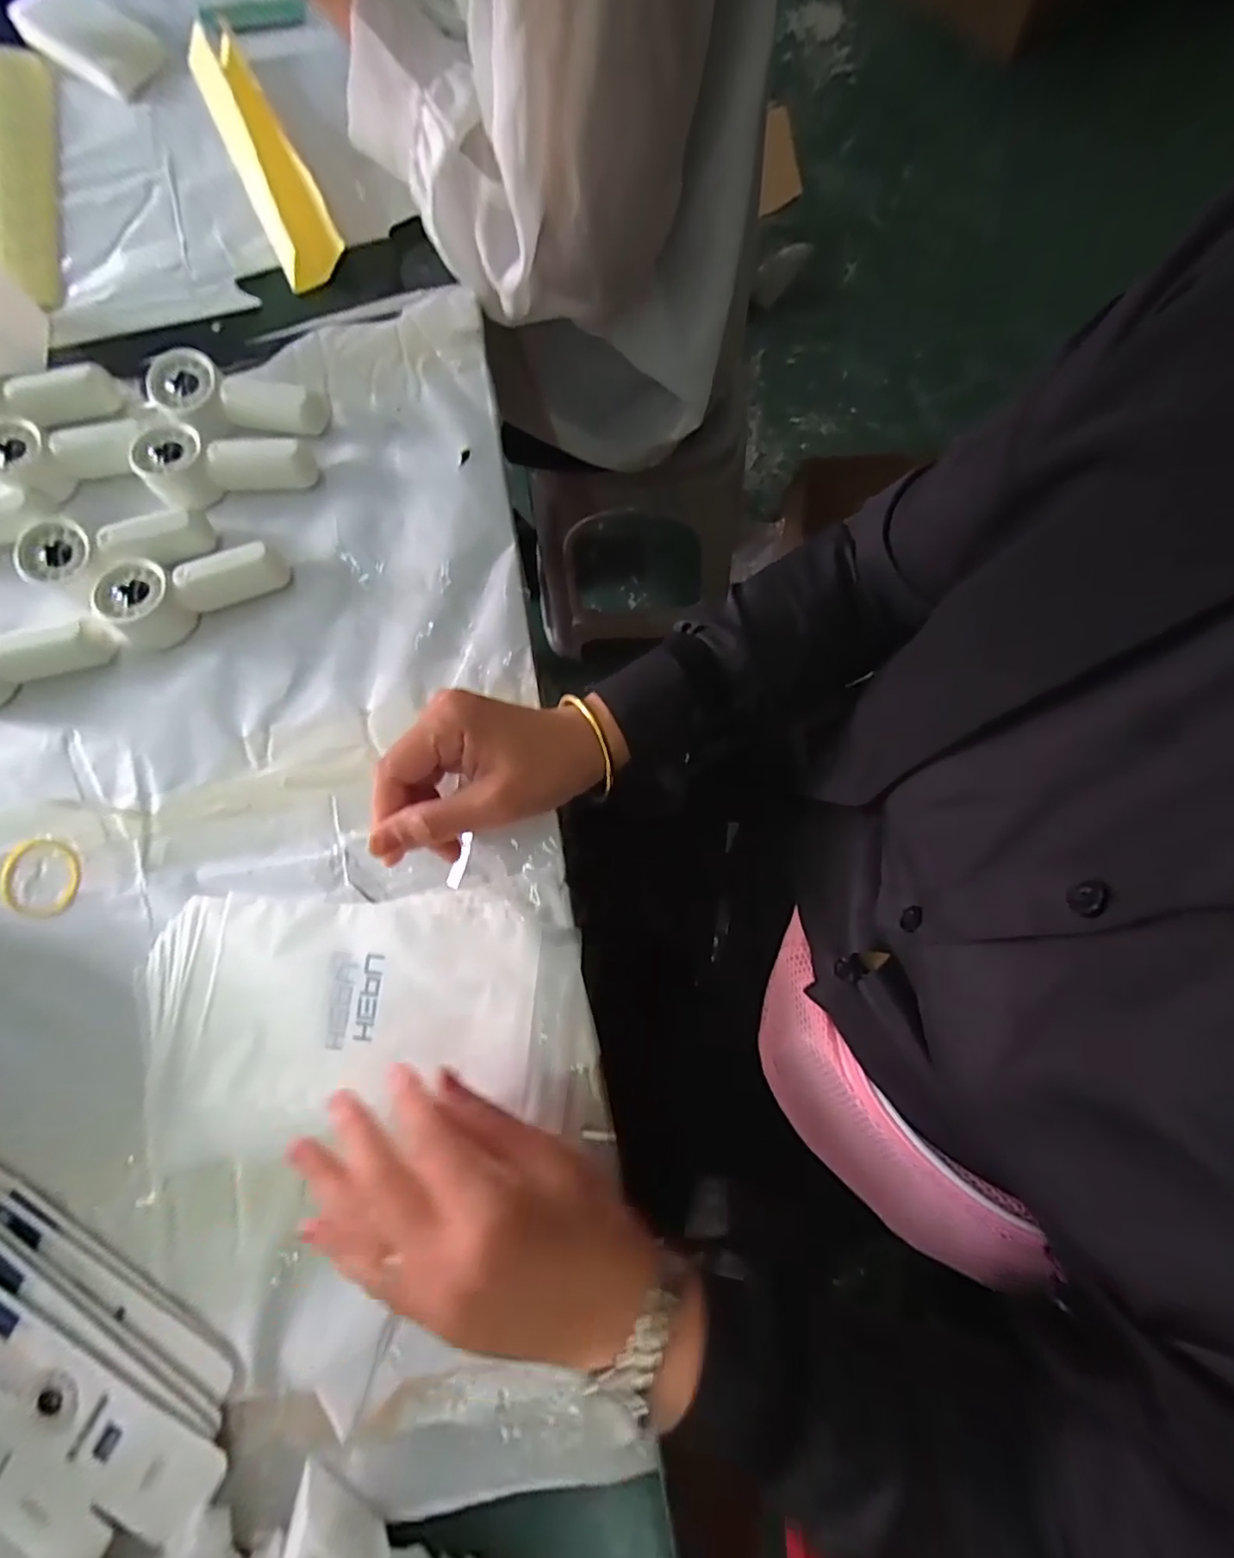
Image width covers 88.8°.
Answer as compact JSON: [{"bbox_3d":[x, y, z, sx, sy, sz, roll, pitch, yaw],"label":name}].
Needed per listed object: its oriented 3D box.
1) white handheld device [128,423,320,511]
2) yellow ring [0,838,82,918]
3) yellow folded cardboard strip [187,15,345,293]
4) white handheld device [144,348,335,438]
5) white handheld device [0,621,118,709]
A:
[{"bbox_3d":[-0.264,-0.213,0.428,0.108,0.034,0.051,-1,78,4],"label":"white handheld device"},{"bbox_3d":[-0.355,0.060,0.385,0.054,0.004,0.046,22,78,7],"label":"yellow ring"},{"bbox_3d":[-0.280,-0.496,0.496,0.048,0.033,0.258,-26,77,-5],"label":"yellow folded cardboard strip"},{"bbox_3d":[-0.263,-0.258,0.437,0.113,0.037,0.054,17,78,7],"label":"white handheld device"},{"bbox_3d":[-0.382,-0.071,0.399,0.112,0.030,0.044,-5,77,3],"label":"white handheld device"}]

